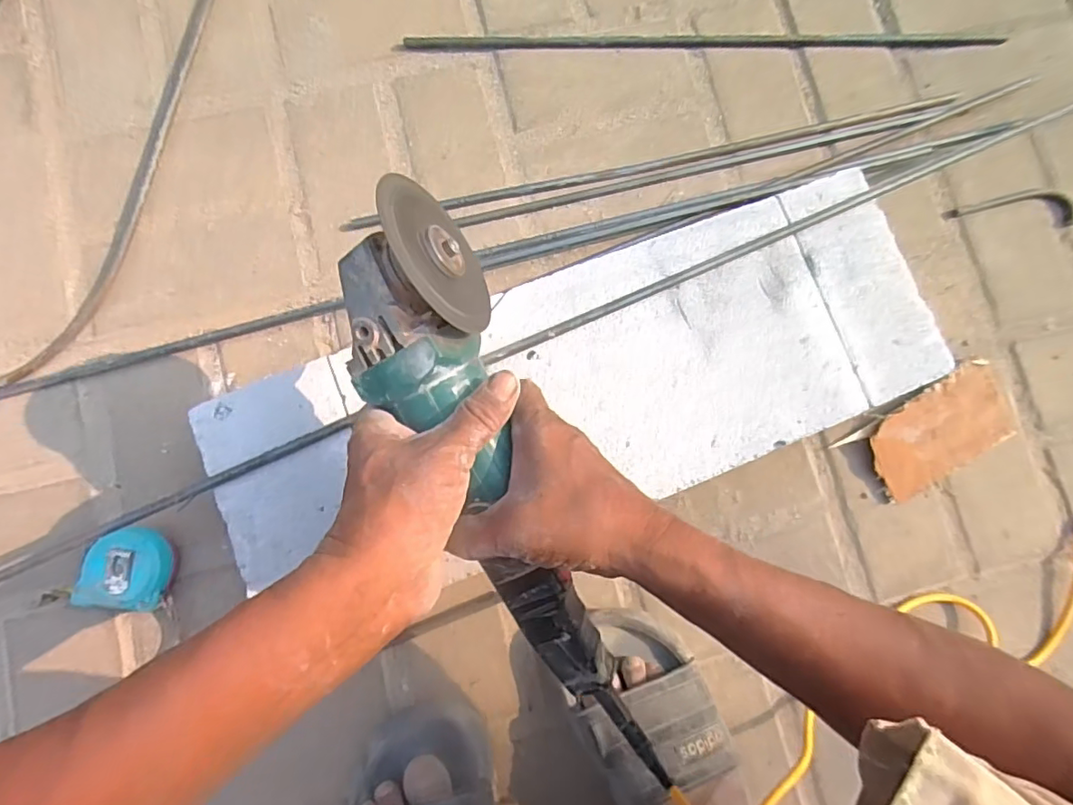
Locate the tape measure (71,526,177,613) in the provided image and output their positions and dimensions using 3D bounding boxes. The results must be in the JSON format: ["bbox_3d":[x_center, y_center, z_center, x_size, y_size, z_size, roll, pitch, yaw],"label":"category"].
[{"bbox_3d":[-0.349,0.139,0.478,0.066,0.033,0.066,1,85,-13],"label":"tape measure"}]

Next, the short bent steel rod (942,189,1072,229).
[{"bbox_3d":[0.488,-0.199,0.572,0.140,0.018,0.031,1,84,-4],"label":"short bent steel rod"}]

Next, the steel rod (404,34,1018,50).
[{"bbox_3d":[0.177,-0.372,0.575,0.612,0.016,0.014,-2,84,-4],"label":"steel rod"}]

